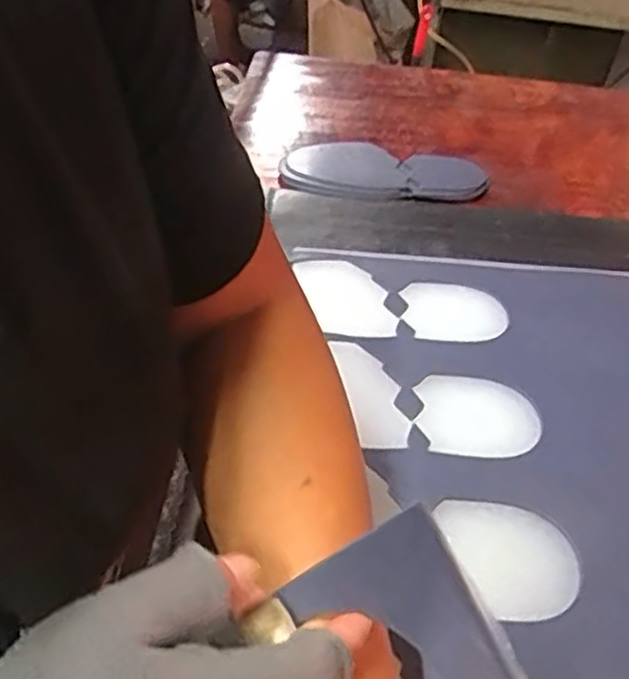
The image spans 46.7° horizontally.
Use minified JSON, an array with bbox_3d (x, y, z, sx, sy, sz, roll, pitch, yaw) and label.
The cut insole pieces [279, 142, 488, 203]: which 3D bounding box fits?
[{"bbox_3d":[0.075,-0.179,0.786,0.211,0.009,0.122,17,41,4],"label":"cut insole pieces"}]

